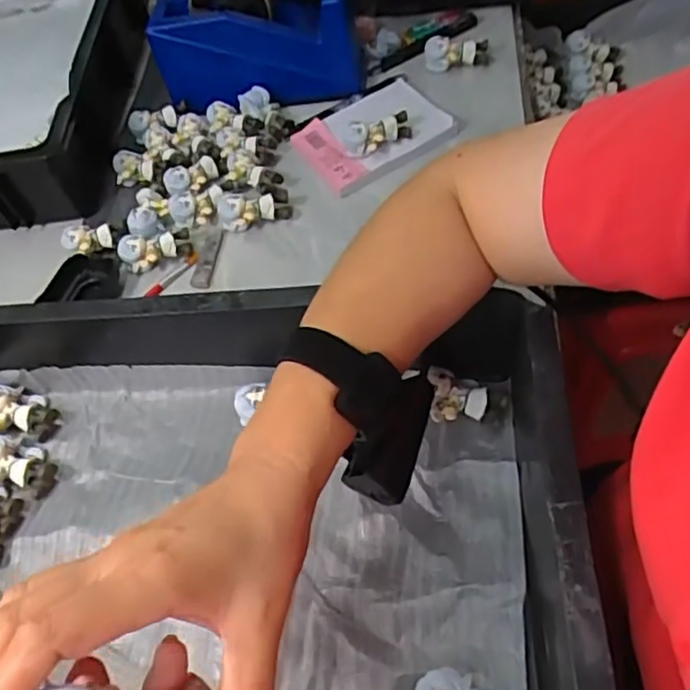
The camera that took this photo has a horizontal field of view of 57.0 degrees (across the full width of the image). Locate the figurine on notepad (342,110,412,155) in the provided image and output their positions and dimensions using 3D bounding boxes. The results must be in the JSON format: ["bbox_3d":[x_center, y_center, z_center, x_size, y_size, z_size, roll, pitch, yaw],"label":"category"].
[{"bbox_3d":[0.030,-0.191,0.575,0.061,0.026,0.023,-15,55,0],"label":"figurine on notepad"}]

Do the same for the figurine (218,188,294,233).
[{"bbox_3d":[-0.082,-0.123,0.570,0.065,0.020,0.031,-12,55,2],"label":"figurine"}]

